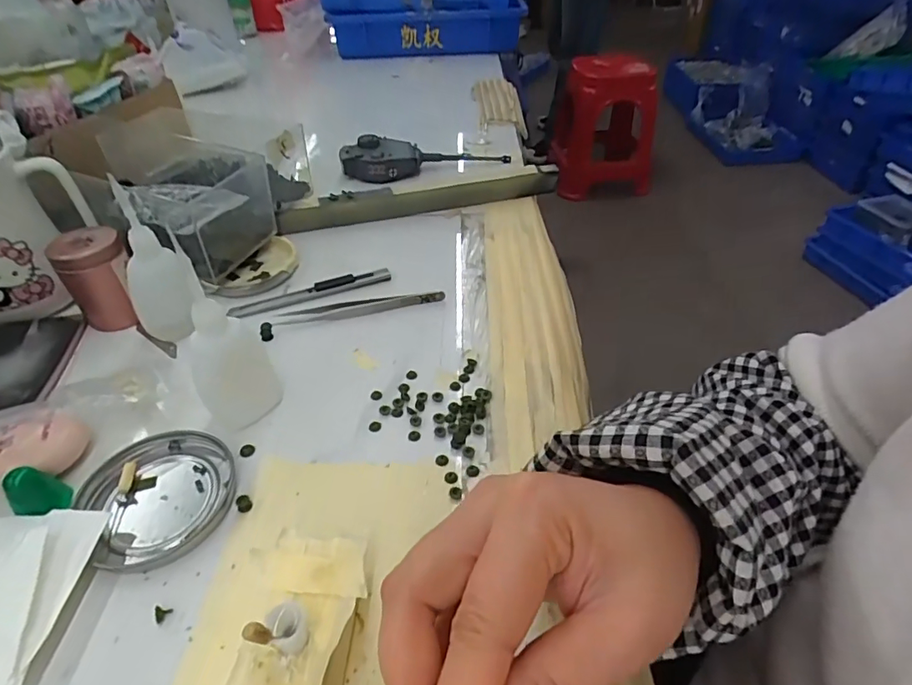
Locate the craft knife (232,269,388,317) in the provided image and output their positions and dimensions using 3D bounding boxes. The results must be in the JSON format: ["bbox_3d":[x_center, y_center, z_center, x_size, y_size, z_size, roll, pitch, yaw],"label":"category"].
[{"bbox_3d":[-0.115,-0.042,0.408,0.126,0.008,0.014,-14,44,-14],"label":"craft knife"}]

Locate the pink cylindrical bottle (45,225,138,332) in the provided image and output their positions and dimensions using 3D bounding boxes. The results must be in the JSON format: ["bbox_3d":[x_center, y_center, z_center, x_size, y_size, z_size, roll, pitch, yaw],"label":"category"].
[{"bbox_3d":[-0.257,-0.046,0.371,0.043,0.063,0.036,-29,50,-28],"label":"pink cylindrical bottle"}]

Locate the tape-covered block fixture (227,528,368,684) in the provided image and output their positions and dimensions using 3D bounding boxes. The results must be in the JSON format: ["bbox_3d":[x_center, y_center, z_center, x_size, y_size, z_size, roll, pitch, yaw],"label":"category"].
[{"bbox_3d":[-0.061,0.119,0.200,0.044,0.049,0.084,2,42,3],"label":"tape-covered block fixture"}]

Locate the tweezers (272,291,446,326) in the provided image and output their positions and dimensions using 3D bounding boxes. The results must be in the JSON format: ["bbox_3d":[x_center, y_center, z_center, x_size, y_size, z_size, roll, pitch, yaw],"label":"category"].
[{"bbox_3d":[-0.073,-0.027,0.391,0.127,0.008,0.015,-7,42,-7],"label":"tweezers"}]

